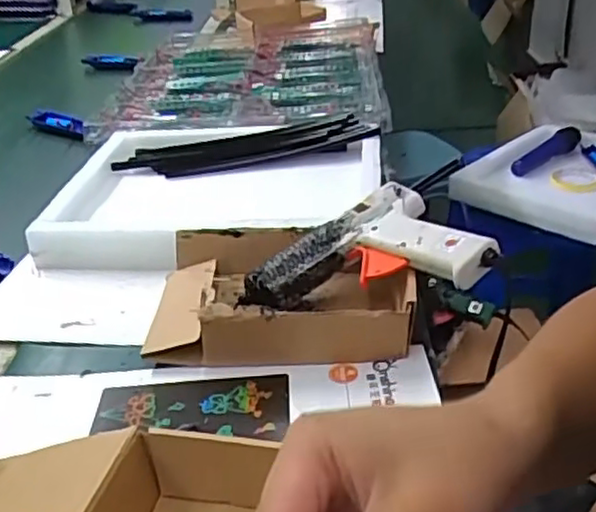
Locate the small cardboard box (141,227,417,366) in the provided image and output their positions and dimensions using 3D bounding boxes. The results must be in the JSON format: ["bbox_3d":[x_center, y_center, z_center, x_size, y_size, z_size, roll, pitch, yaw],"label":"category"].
[{"bbox_3d":[-0.016,0.031,0.597,0.217,0.063,0.153,-1,31,4],"label":"small cardboard box"}]

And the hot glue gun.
[{"bbox_3d":[0.062,-0.012,0.587,0.211,0.030,0.119,-8,41,25],"label":"hot glue gun"}]

